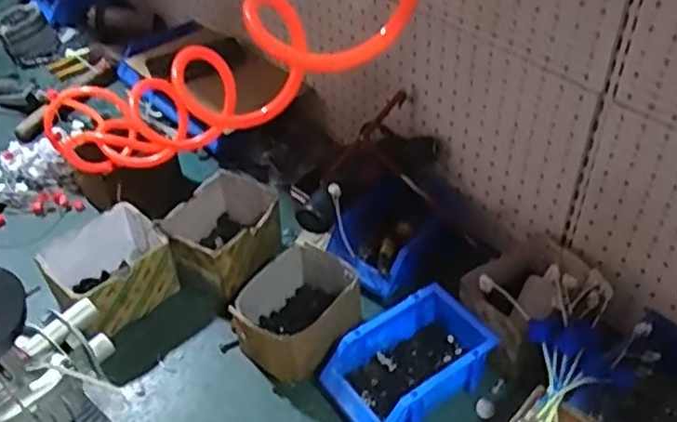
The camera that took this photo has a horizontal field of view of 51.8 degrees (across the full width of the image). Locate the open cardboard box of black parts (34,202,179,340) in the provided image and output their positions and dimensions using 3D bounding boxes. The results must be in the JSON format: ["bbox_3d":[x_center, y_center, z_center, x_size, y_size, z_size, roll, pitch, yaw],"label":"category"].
[{"bbox_3d":[-0.311,0.084,0.954,0.149,0.093,0.130,-30,49,-27],"label":"open cardboard box of black parts"}]

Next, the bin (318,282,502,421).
[{"bbox_3d":[0.084,0.184,0.827,0.190,0.075,0.125,-29,49,-27],"label":"bin"}]

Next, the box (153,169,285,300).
[{"bbox_3d":[-0.158,0.023,0.992,0.121,0.096,0.171,23,48,25],"label":"box"}]

